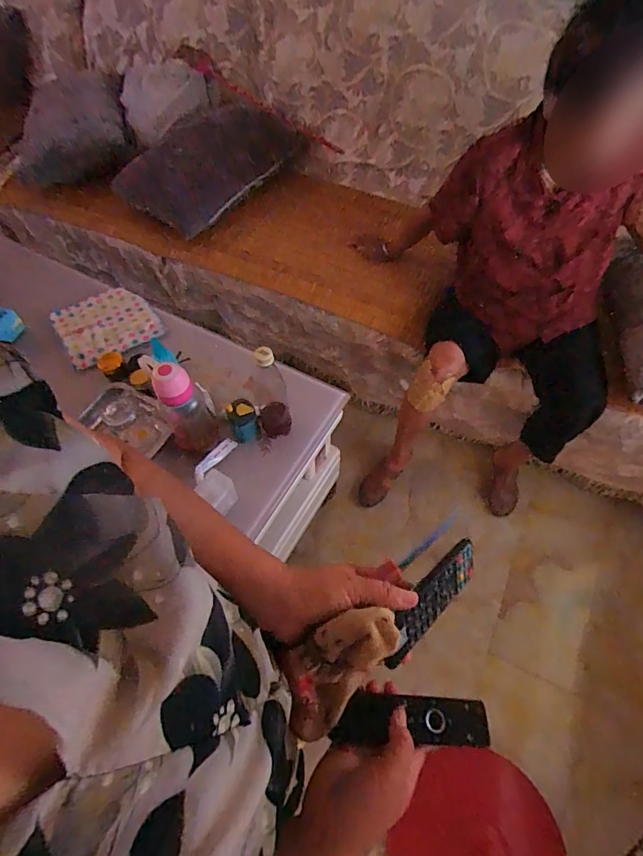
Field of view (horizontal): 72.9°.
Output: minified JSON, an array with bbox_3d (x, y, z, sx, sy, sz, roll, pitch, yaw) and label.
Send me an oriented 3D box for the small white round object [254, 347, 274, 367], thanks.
[{"bbox_3d":[-0.096,-0.120,0.734,0.029,0.023,0.024,-24,62,-12],"label":"small white round object"}]

